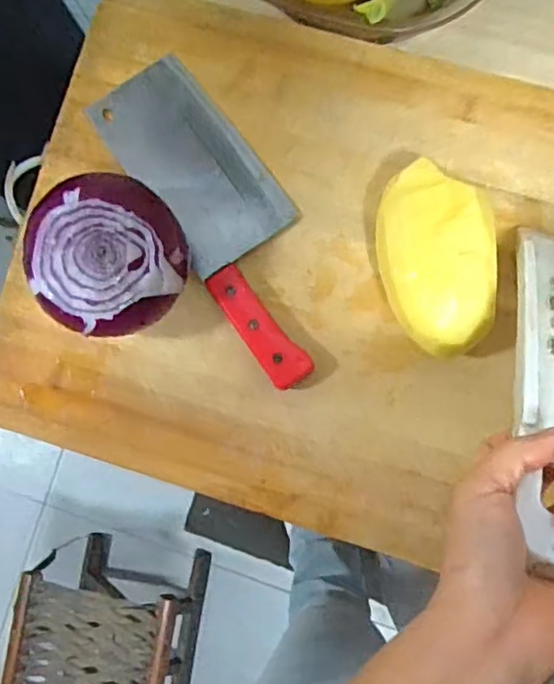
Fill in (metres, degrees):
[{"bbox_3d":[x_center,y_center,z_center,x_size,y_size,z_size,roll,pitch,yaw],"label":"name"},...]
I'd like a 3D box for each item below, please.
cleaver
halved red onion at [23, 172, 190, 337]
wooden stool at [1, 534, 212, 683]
[{"bbox_3d":[-0.037,-0.095,0.459,0.085,0.018,0.258,-34,84,1],"label":"cleaver"},{"bbox_3d":[-0.113,-0.057,0.430,0.099,0.082,0.098,-25,84,2],"label":"halved red onion"},{"bbox_3d":[-0.284,0.531,1.064,0.244,0.296,0.285,9,86,5],"label":"wooden stool"}]

